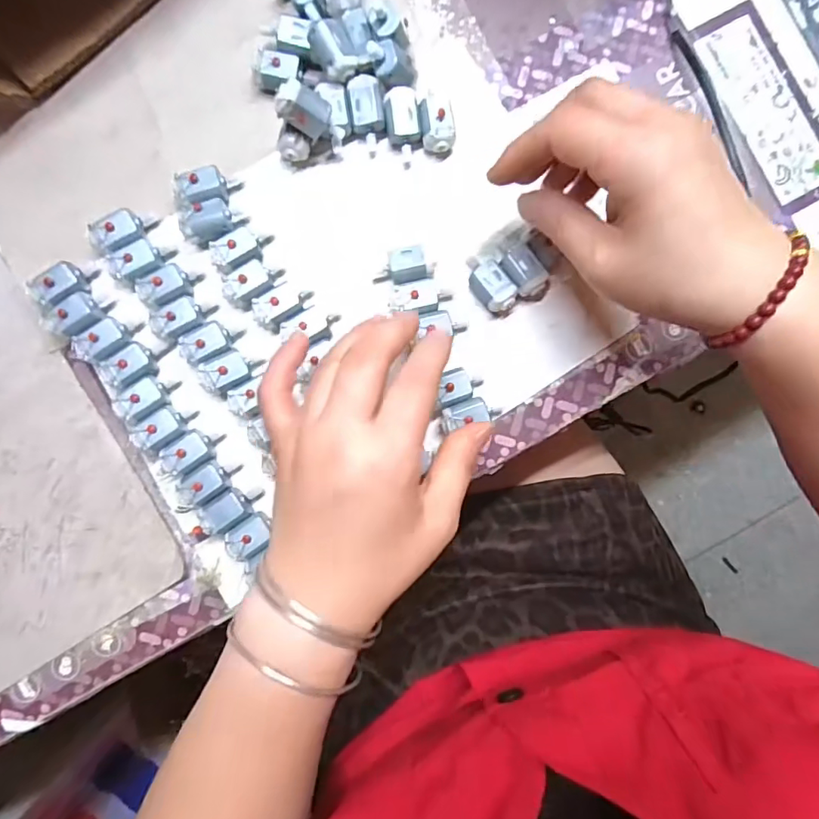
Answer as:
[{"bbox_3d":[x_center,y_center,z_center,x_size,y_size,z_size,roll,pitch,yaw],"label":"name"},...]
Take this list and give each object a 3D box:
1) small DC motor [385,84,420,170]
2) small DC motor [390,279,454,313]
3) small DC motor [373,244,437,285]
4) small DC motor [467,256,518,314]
[{"bbox_3d":[-0.003,-0.165,0.297,0.019,0.018,0.036,-9,90,-3],"label":"small DC motor"},{"bbox_3d":[0.006,-0.065,0.298,0.038,0.017,0.018,-11,90,-3],"label":"small DC motor"},{"bbox_3d":[-0.003,-0.083,0.298,0.034,0.022,0.020,-5,90,-3],"label":"small DC motor"},{"bbox_3d":[0.047,-0.074,0.298,0.020,0.019,0.037,-28,91,-3],"label":"small DC motor"}]

